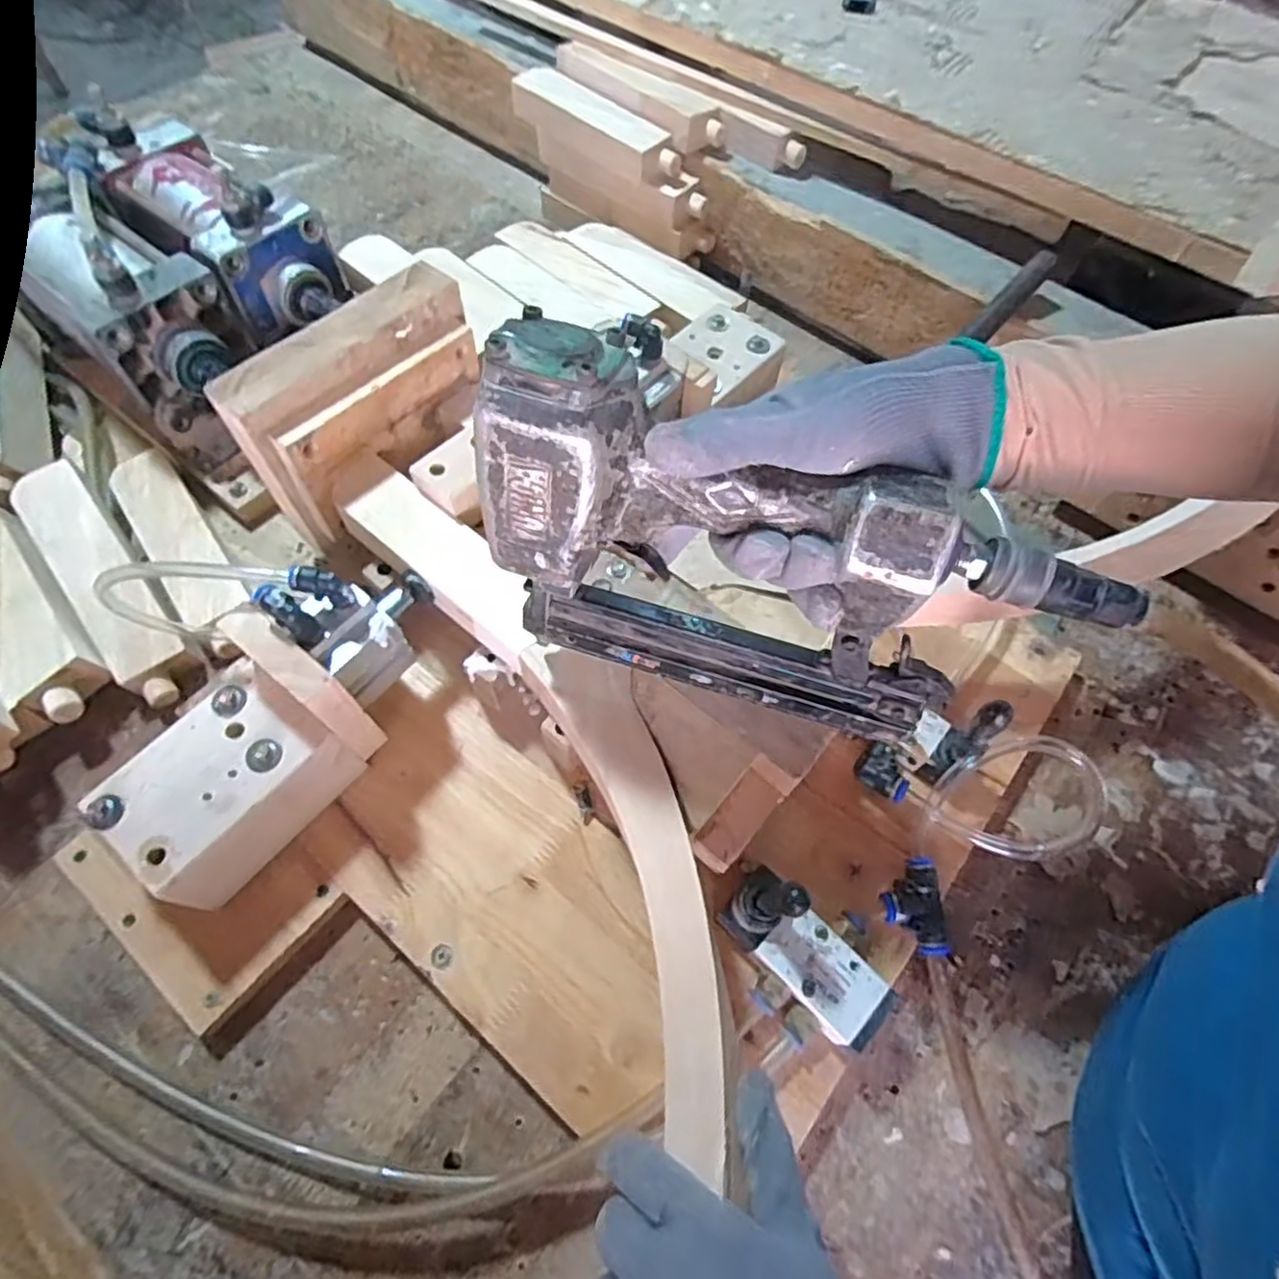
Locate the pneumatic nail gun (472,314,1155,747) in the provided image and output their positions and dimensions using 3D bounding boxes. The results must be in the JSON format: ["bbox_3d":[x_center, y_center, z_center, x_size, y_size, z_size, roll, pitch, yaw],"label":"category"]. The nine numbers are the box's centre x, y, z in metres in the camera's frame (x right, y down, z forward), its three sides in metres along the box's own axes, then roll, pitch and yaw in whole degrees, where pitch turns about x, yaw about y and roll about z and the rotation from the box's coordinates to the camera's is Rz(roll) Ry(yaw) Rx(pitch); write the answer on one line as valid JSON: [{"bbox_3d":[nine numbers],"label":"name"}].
[{"bbox_3d":[0.052,-0.029,0.319,0.267,0.158,0.060,19,52,-5],"label":"pneumatic nail gun"}]

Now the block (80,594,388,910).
[{"bbox_3d":[-0.229,0.072,0.386,0.083,0.109,0.135,36,67,15],"label":"block"}]

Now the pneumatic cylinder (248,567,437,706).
[{"bbox_3d":[-0.161,-0.015,0.397,0.055,0.076,0.079,39,67,16],"label":"pneumatic cylinder"}]

